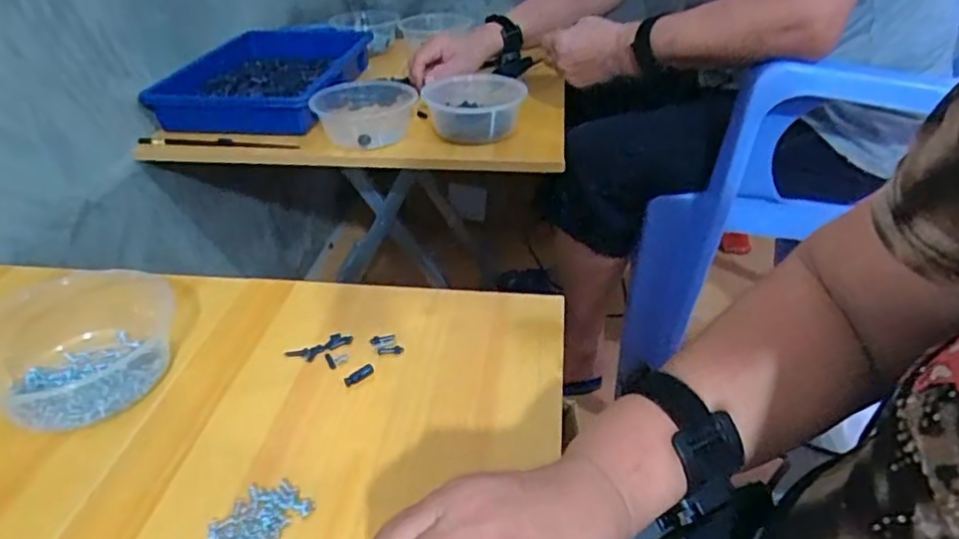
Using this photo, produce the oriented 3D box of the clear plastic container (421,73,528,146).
[{"bbox_3d":[-0.002,-0.208,0.823,0.129,0.055,0.104,-8,36,-13],"label":"clear plastic container"}]

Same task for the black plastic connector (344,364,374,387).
[{"bbox_3d":[-0.088,0.078,0.454,0.023,0.005,0.009,-25,44,-31],"label":"black plastic connector"}]

